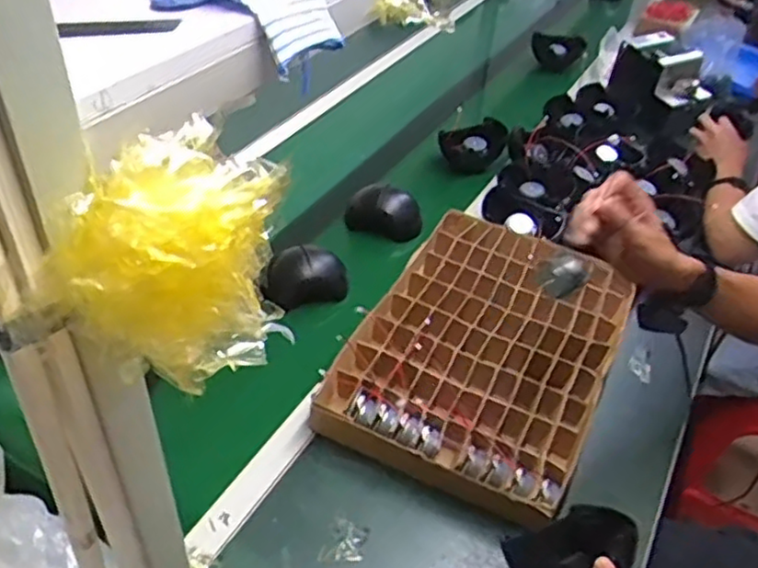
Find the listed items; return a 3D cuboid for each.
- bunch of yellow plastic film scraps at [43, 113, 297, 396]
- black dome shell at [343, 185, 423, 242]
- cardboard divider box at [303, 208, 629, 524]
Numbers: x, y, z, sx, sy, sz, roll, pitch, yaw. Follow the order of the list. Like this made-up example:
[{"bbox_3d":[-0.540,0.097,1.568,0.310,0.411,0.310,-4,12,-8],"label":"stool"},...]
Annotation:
[{"bbox_3d":[-0.119,-0.016,0.400,0.127,0.125,0.101,-7,42,-14],"label":"bunch of yellow plastic film scraps"},{"bbox_3d":[0.008,-0.122,1.190,0.134,0.094,0.061,-2,41,-8],"label":"black dome shell"},{"bbox_3d":[0.148,0.078,0.944,0.306,0.070,0.448,21,43,17],"label":"cardboard divider box"}]

